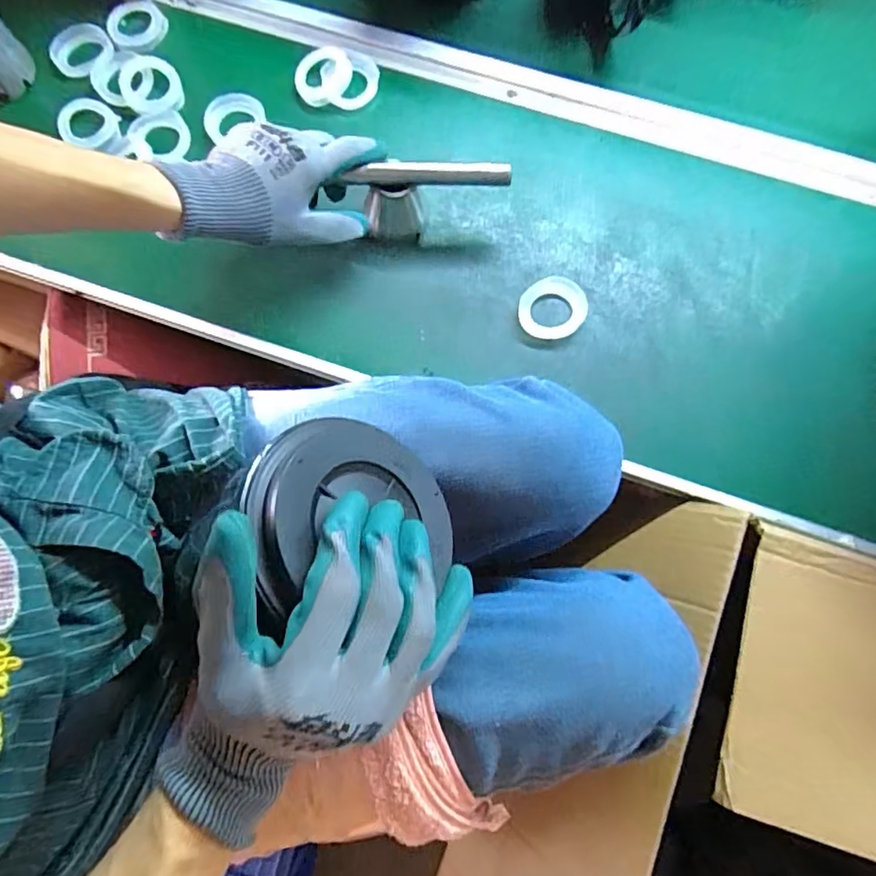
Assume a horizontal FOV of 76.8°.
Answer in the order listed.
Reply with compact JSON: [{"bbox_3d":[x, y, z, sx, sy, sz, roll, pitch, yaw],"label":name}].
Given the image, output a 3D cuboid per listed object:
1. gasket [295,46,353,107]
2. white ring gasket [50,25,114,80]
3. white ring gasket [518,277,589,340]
[{"bbox_3d":[-0.115,-0.369,0.562,0.052,0.017,0.061,14,76,3],"label":"gasket"},{"bbox_3d":[-0.368,-0.402,0.576,0.060,0.017,0.058,0,76,0],"label":"white ring gasket"},{"bbox_3d":[0.106,-0.118,0.503,0.065,0.013,0.053,-40,79,-10],"label":"white ring gasket"}]

